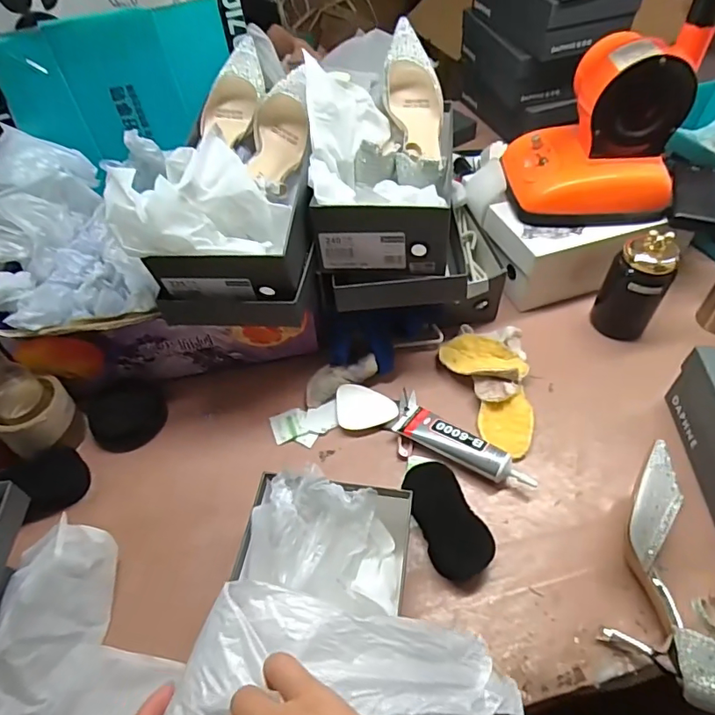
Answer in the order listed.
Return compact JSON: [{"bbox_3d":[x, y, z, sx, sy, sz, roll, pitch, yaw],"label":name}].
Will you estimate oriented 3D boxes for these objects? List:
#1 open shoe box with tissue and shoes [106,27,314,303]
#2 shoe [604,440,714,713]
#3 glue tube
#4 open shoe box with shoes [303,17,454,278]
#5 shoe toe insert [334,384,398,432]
[{"bbox_3d":[-0.152,-0.223,0.616,0.188,0.138,0.307,0,51,2],"label":"open shoe box with tissue and shoes"},{"bbox_3d":[0.286,0.210,0.494,0.106,0.080,0.229,-7,51,-3],"label":"shoe"},{"bbox_3d":[0.131,0.107,0.622,0.170,0.034,0.047,27,57,22],"label":"glue tube"},{"bbox_3d":[0.032,-0.267,0.652,0.173,0.155,0.291,4,51,6],"label":"open shoe box with shoes"},{"bbox_3d":[0.011,0.065,0.671,0.081,0.007,0.061,6,51,7],"label":"shoe toe insert"}]

